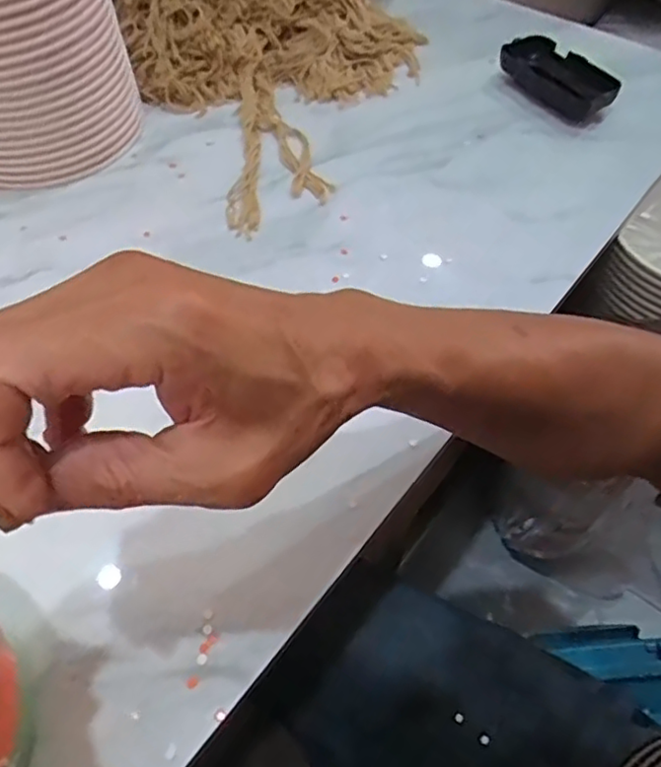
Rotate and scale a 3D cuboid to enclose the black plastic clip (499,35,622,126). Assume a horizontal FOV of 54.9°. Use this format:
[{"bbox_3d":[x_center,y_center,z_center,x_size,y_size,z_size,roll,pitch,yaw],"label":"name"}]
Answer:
[{"bbox_3d":[0.210,-0.289,0.595,0.057,0.030,0.111,-26,59,-16],"label":"black plastic clip"}]

